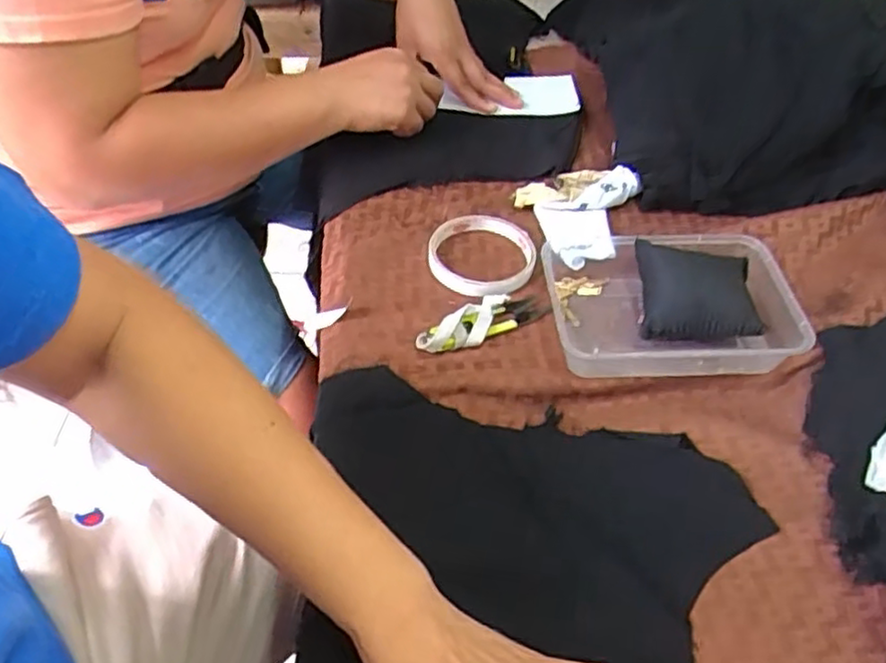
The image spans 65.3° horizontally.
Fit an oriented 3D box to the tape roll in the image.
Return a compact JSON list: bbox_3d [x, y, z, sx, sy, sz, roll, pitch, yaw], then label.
[{"bbox_3d":[0.034,-0.065,0.554,0.081,0.014,0.091,35,58,24],"label":"tape roll"}]

